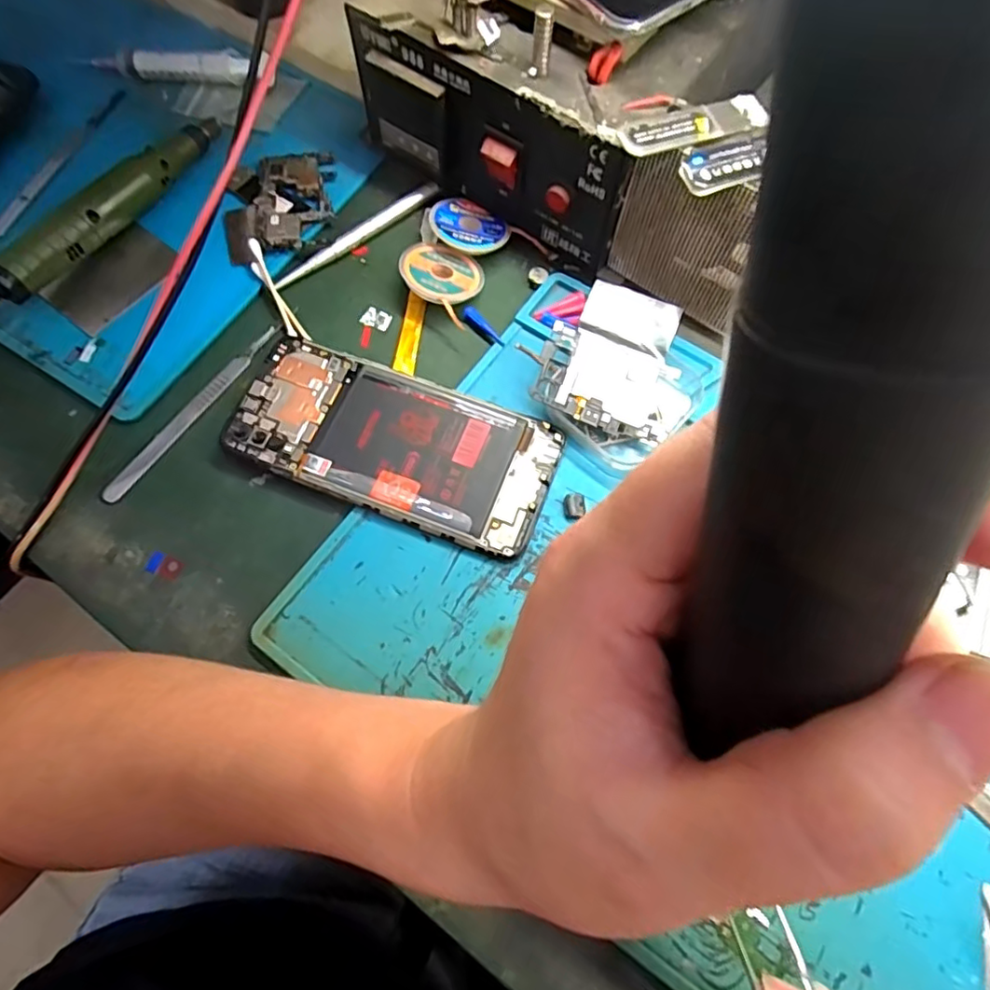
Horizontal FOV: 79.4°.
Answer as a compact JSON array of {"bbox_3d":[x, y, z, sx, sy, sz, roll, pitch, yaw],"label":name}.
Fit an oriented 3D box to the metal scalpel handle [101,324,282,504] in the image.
[{"bbox_3d":[-0.154,-0.044,0.307,0.012,0.004,0.119,35,75,13],"label":"metal scalpel handle"}]

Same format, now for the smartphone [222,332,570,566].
[{"bbox_3d":[-0.049,-0.027,0.293,0.155,0.009,0.070,21,72,9],"label":"smartphone"}]

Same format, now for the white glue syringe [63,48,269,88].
[{"bbox_3d":[-0.204,-0.274,0.383,0.125,0.020,0.023,6,71,4],"label":"white glue syringe"}]

